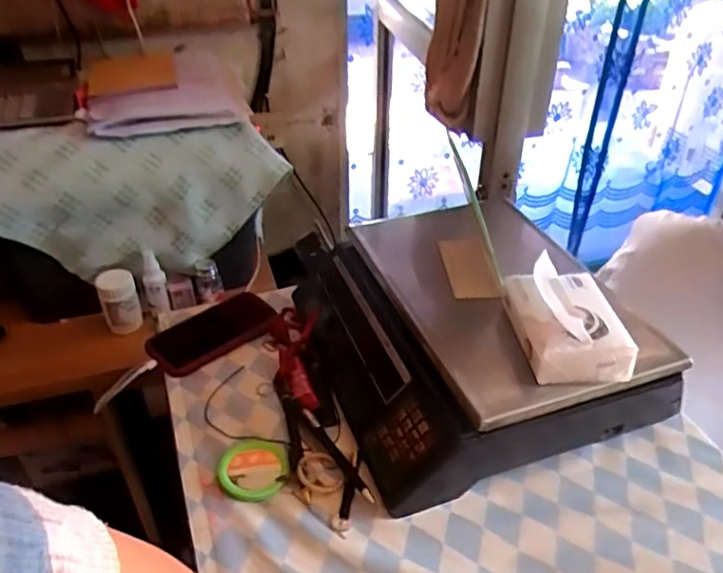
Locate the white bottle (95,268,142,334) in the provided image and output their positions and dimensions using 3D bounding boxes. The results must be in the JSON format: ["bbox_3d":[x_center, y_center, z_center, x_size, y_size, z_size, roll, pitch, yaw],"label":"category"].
[{"bbox_3d":[-0.379,0.021,0.965,0.056,0.083,0.064,-14,39,-18],"label":"white bottle"}]

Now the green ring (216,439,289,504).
[{"bbox_3d":[-0.106,0.177,0.603,0.067,0.014,0.073,0,36,0],"label":"green ring"}]

